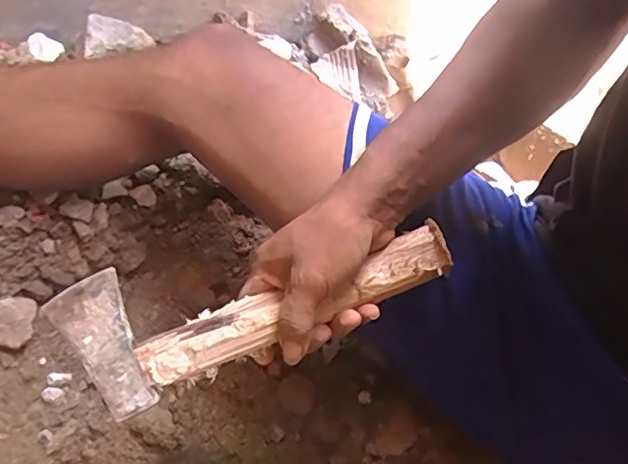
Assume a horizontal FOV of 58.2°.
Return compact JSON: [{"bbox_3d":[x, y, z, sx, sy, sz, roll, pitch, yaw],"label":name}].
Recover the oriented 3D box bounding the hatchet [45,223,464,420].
[{"bbox_3d":[-0.041,0.048,0.414,0.274,0.037,0.095,-18,90,-3],"label":"hatchet"}]

